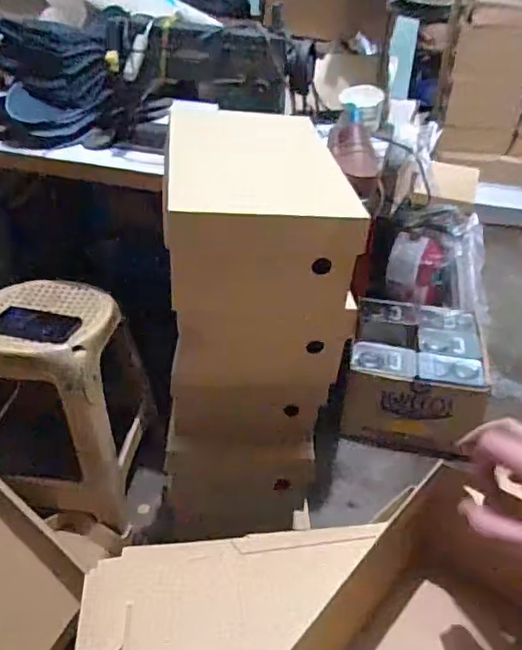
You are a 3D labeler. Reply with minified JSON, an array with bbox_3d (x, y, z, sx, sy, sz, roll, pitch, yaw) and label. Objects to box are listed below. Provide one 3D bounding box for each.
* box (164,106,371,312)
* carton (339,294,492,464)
[{"bbox_3d":[-0.011,-0.153,0.725,0.205,0.133,0.279,-1,35,-5],"label":"box"},{"bbox_3d":[0.402,0.129,1.517,0.332,0.195,0.387,9,36,10],"label":"carton"}]

